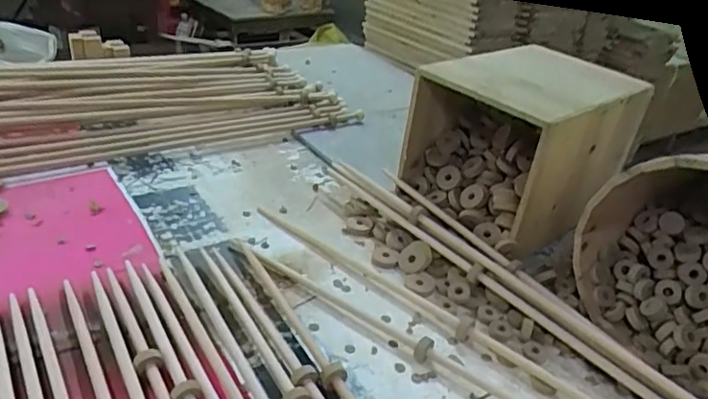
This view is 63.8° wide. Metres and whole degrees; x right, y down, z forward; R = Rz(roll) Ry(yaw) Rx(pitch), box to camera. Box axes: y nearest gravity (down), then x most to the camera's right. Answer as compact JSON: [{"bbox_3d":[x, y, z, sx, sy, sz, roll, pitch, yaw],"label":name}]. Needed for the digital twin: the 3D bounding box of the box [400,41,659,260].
[{"bbox_3d":[0.226,-0.081,0.779,0.271,0.226,0.208,-18,38,-37],"label":"box"}]

